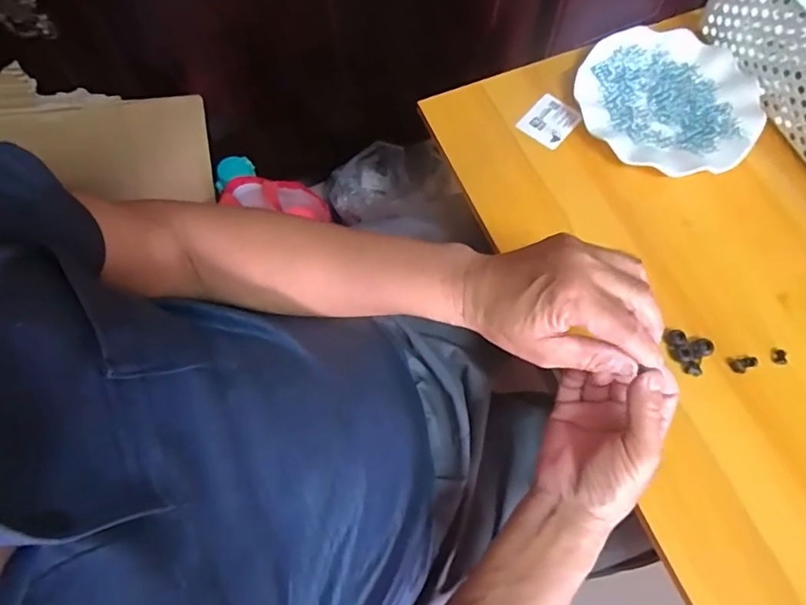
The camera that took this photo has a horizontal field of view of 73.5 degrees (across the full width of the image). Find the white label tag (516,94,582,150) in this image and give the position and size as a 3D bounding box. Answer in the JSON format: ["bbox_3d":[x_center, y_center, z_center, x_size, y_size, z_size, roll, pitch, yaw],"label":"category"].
[{"bbox_3d":[0.158,-0.194,0.579,0.049,0.004,0.056,39,76,12],"label":"white label tag"}]

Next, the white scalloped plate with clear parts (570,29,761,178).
[{"bbox_3d":[0.277,-0.209,0.567,0.176,0.025,0.183,0,67,0],"label":"white scalloped plate with clear parts"}]

